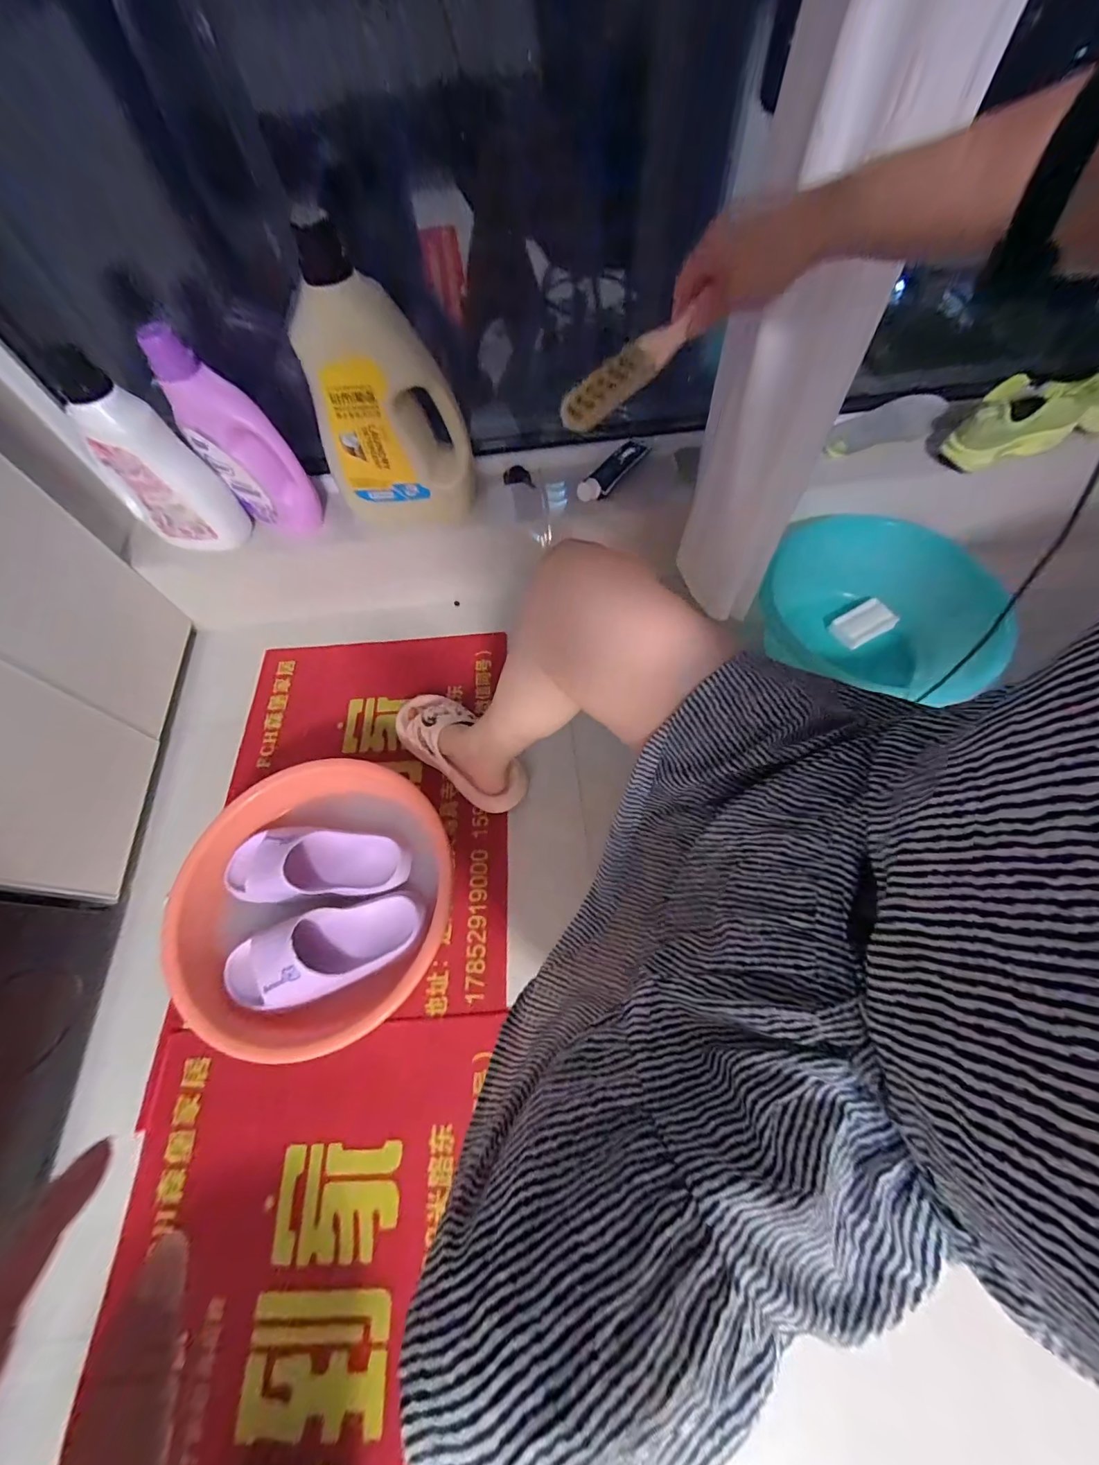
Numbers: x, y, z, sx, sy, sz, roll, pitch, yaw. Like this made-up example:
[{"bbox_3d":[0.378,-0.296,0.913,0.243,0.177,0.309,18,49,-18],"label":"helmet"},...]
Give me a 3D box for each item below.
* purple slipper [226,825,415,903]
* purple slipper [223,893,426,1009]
[{"bbox_3d":[-0.332,0.187,0.664,0.249,0.058,0.101,4,65,5],"label":"purple slipper"},{"bbox_3d":[-0.293,0.279,0.608,0.243,0.057,0.100,-17,66,-5],"label":"purple slipper"}]

